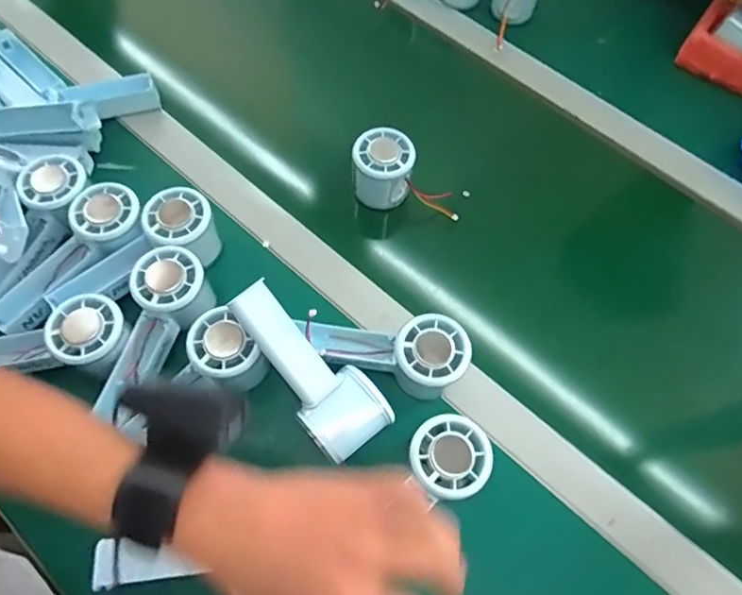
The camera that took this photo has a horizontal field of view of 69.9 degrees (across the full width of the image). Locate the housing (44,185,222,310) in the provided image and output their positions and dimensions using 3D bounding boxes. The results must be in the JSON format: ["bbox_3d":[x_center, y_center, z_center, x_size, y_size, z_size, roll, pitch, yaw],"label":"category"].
[{"bbox_3d":[-0.195,-0.027,0.460,0.062,0.053,0.145,41,72,15],"label":"housing"}]

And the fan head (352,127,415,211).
[{"bbox_3d":[0.011,-0.125,0.516,0.054,0.060,0.051,-5,67,-3],"label":"fan head"}]

